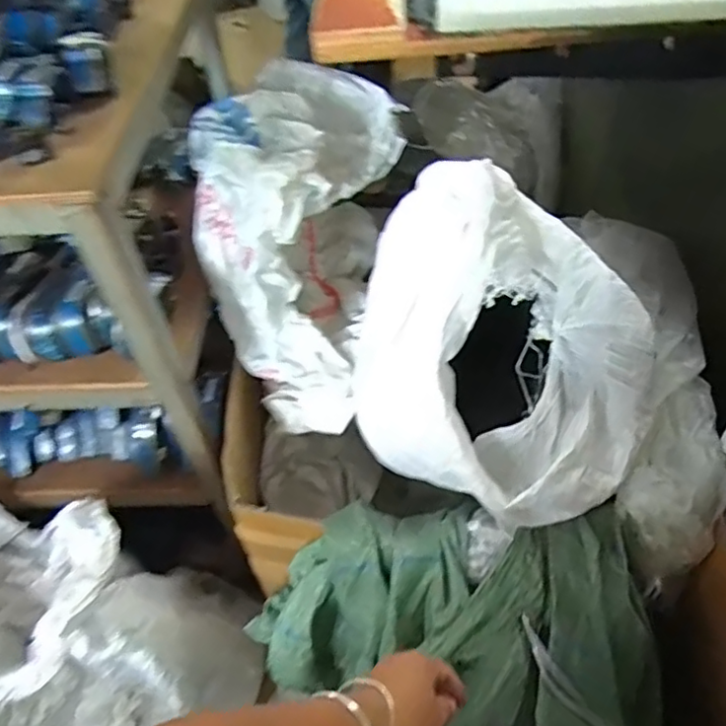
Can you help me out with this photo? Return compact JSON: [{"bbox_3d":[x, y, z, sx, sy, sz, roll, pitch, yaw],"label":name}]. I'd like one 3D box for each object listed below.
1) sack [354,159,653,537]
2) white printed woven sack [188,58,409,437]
[{"bbox_3d":[0.141,-0.016,0.674,0.334,0.314,0.228,31,62,25],"label":"sack"},{"bbox_3d":[-0.114,-0.184,0.978,0.280,0.338,0.428,11,56,13],"label":"white printed woven sack"}]

